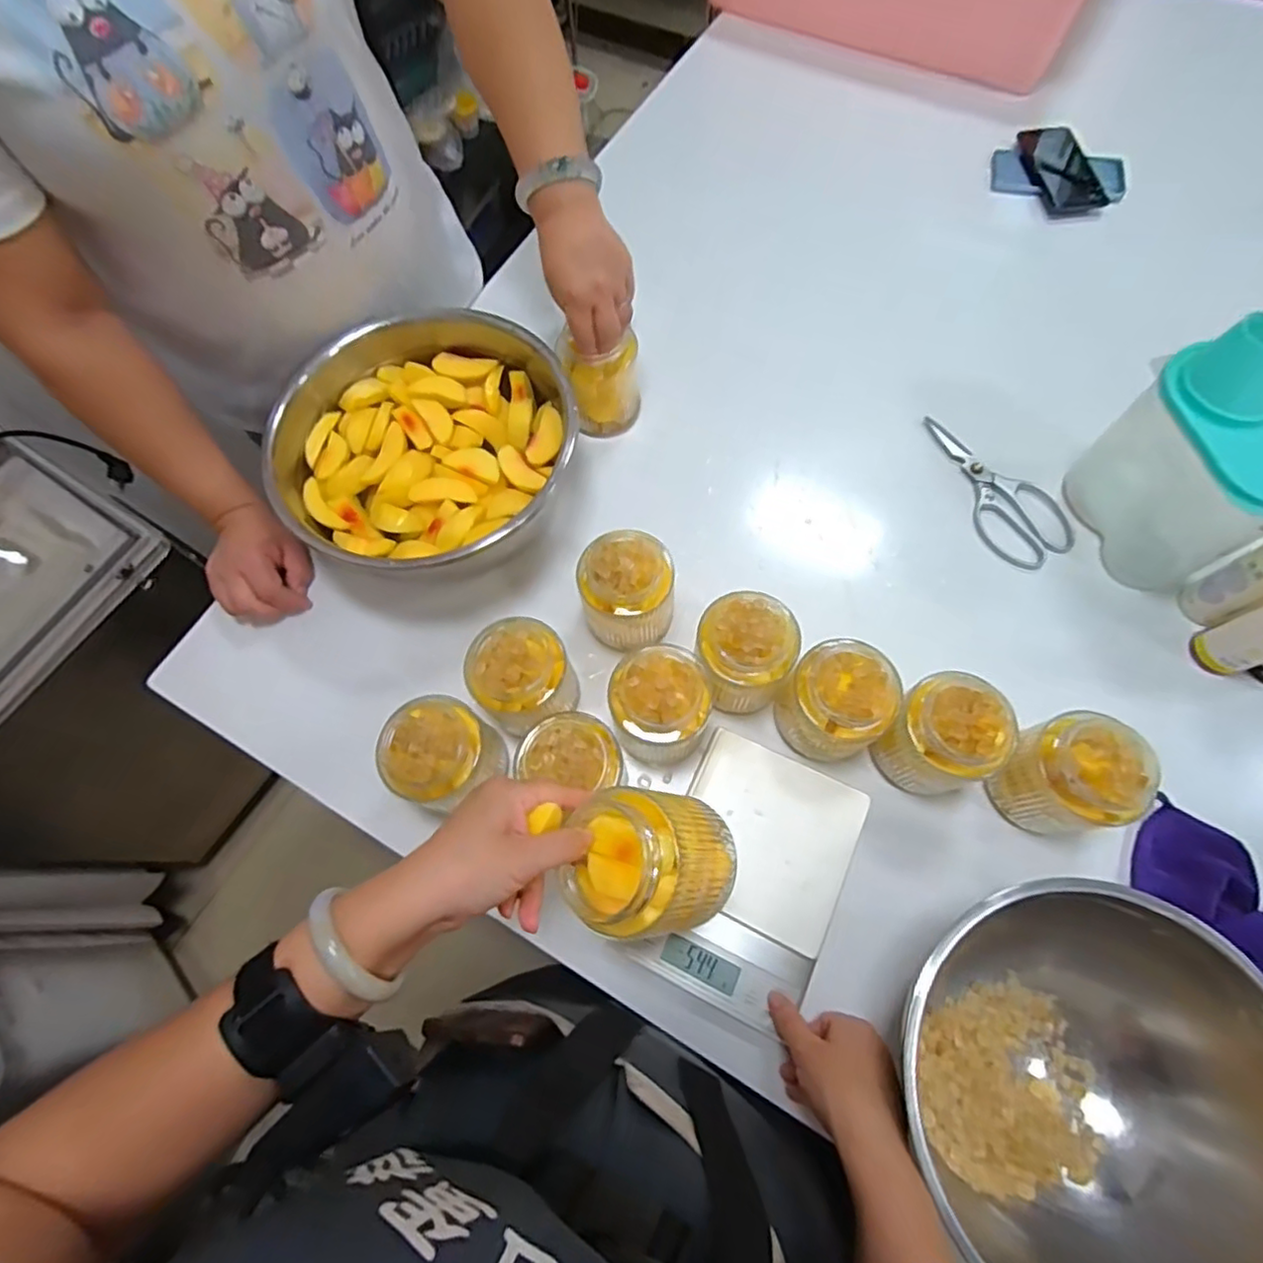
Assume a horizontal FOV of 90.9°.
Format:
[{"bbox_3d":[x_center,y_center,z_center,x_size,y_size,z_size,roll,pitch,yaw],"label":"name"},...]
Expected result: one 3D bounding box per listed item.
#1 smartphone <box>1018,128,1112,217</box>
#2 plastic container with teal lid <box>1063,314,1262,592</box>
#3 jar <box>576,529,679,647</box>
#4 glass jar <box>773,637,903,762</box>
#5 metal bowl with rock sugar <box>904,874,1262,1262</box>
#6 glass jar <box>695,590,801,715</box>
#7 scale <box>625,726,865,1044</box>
[{"bbox_3d":[0.583,-0.631,0.849,0.078,0.015,0.153,-10,68,-1],"label":"smartphone"},{"bbox_3d":[0.506,-0.143,0.560,0.093,0.202,0.158,-16,69,-4],"label":"plastic container with teal lid"},{"bbox_3d":[-0.002,-0.032,0.576,0.084,0.109,0.089,-1,68,2],"label":"jar"},{"bbox_3d":[0.174,0.058,0.527,0.081,0.086,0.086,-1,68,2],"label":"glass jar"},{"bbox_3d":[0.302,0.310,0.429,0.238,0.119,0.236,-1,68,2],"label":"metal bowl with rock sugar"},{"bbox_3d":[0.098,0.021,0.548,0.081,0.101,0.080,-1,68,2],"label":"glass jar"},{"bbox_3d":[0.101,0.204,0.521,0.143,0.032,0.201,21,71,11],"label":"scale"}]

